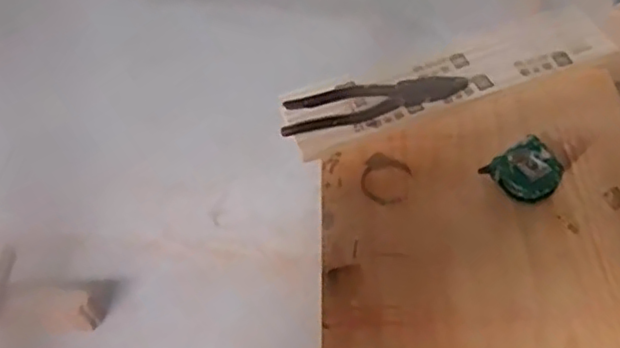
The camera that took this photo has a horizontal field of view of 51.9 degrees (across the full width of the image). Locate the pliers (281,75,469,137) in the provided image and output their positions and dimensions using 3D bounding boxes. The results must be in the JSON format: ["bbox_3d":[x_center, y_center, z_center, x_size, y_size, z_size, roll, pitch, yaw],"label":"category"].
[{"bbox_3d":[0.066,-0.081,0.679,0.197,0.009,0.053,-16,53,-6],"label":"pliers"}]

